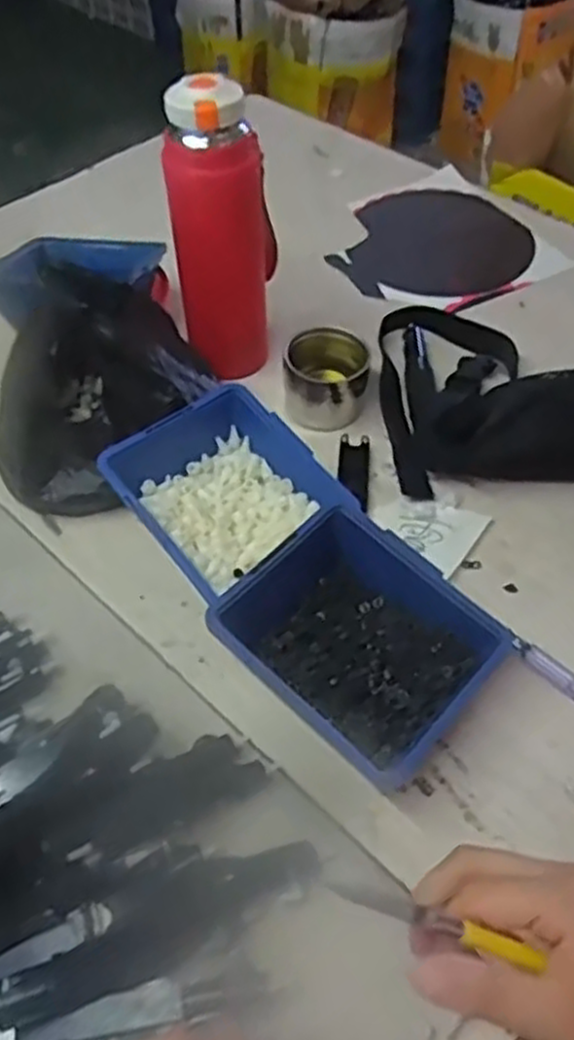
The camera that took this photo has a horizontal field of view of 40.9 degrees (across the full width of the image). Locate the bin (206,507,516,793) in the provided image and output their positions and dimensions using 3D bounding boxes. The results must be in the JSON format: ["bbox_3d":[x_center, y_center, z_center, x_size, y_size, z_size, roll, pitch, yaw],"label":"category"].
[{"bbox_3d":[0.041,0.073,0.467,0.147,0.061,0.124,37,63,24],"label":"bin"}]

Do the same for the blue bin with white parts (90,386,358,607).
[{"bbox_3d":[-0.042,-0.016,0.537,0.124,0.062,0.133,-37,61,-22],"label":"blue bin with white parts"}]

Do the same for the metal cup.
[{"bbox_3d":[0.031,-0.112,0.615,0.060,0.064,0.056,-1,55,1],"label":"metal cup"}]

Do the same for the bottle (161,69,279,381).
[{"bbox_3d":[-0.048,-0.211,0.594,0.075,0.231,0.084,-3,55,0],"label":"bottle"}]

